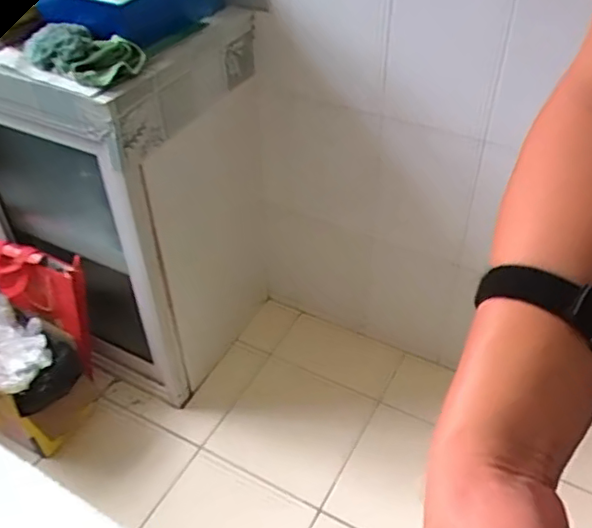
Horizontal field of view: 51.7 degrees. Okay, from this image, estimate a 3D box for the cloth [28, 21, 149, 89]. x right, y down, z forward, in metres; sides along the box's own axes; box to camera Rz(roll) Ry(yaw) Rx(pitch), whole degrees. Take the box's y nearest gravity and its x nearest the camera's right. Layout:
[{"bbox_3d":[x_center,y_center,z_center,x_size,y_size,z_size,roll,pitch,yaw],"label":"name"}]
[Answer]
[{"bbox_3d":[-0.326,-0.325,0.939,0.170,0.070,0.082,6,41,-12],"label":"cloth"}]

